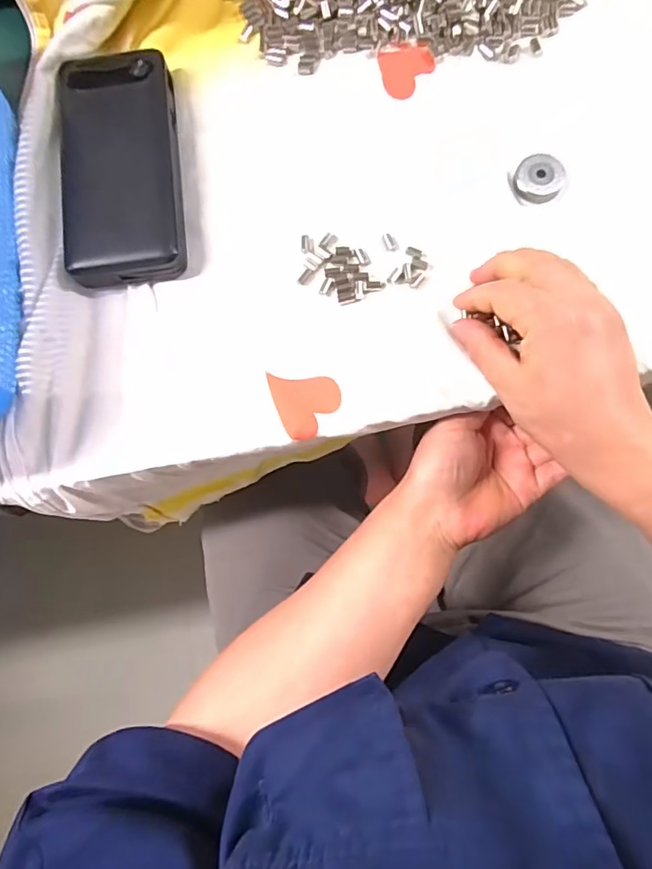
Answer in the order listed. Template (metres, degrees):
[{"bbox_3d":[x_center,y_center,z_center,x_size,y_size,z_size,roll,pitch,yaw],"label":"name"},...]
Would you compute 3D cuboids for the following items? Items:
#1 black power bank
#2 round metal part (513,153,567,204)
[{"bbox_3d":[-0.134,-0.175,0.339,0.070,0.029,0.154,-7,81,4],"label":"black power bank"},{"bbox_3d":[0.133,-0.160,0.325,0.028,0.006,0.030,-1,82,5],"label":"round metal part"}]

